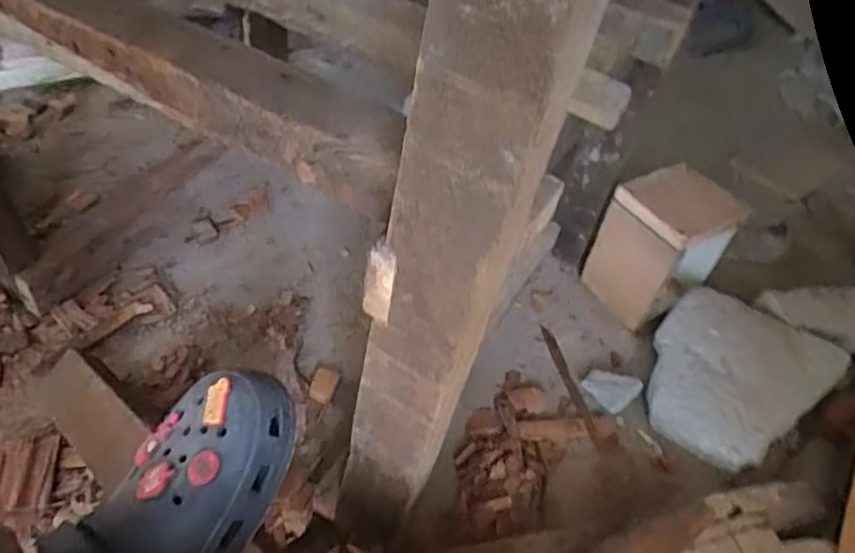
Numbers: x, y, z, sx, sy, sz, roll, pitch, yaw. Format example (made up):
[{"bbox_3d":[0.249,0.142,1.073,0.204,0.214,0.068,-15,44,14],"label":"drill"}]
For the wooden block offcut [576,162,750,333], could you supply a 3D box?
[{"bbox_3d":[0.287,-0.033,0.793,0.114,0.170,0.108,-19,50,-26],"label":"wooden block offcut"}]

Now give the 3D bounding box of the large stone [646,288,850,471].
[{"bbox_3d":[0.342,0.110,0.730,0.227,0.064,0.172,-27,55,-30],"label":"large stone"}]

